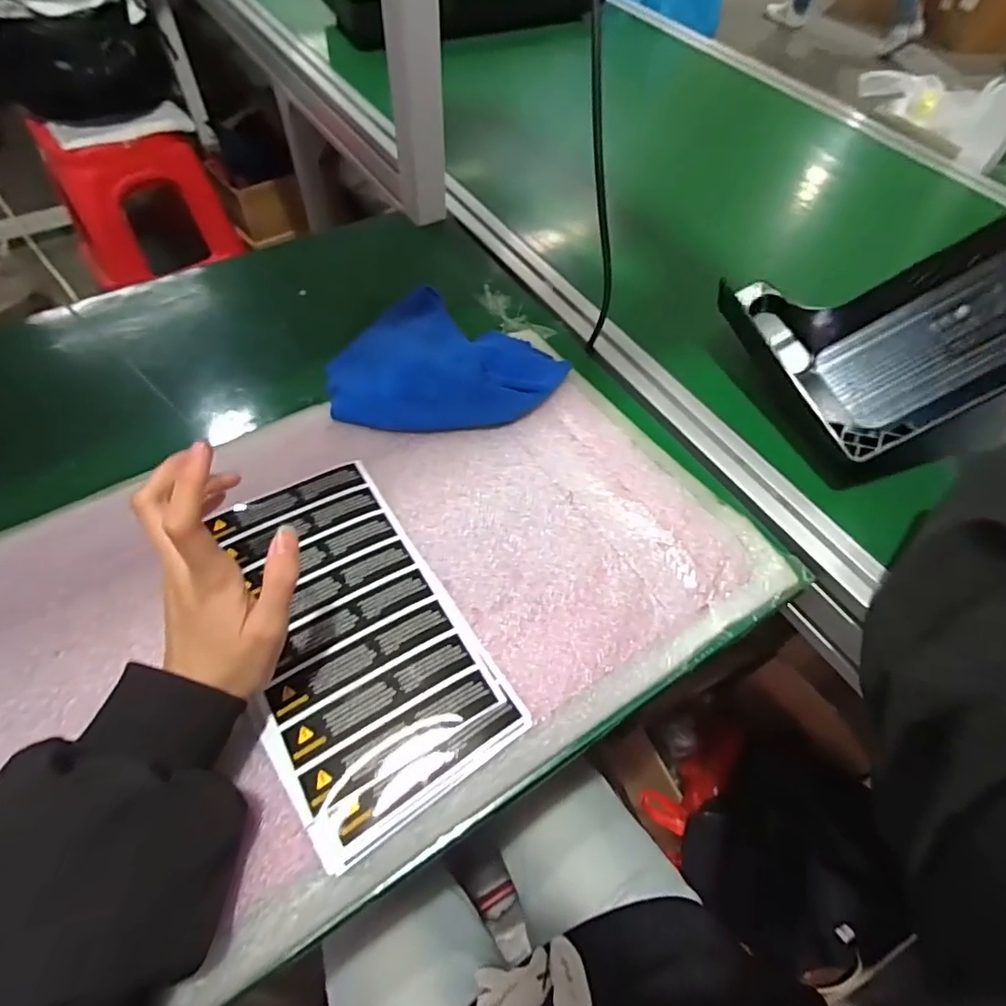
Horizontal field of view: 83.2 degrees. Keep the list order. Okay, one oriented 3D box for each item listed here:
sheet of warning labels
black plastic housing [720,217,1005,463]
[{"bbox_3d":[-0.104,0.079,0.374,0.125,0.008,0.242,-27,62,-21],"label":"sheet of warning labels"},{"bbox_3d":[0.474,-0.222,0.473,0.520,0.096,0.191,-28,60,10],"label":"black plastic housing"}]

